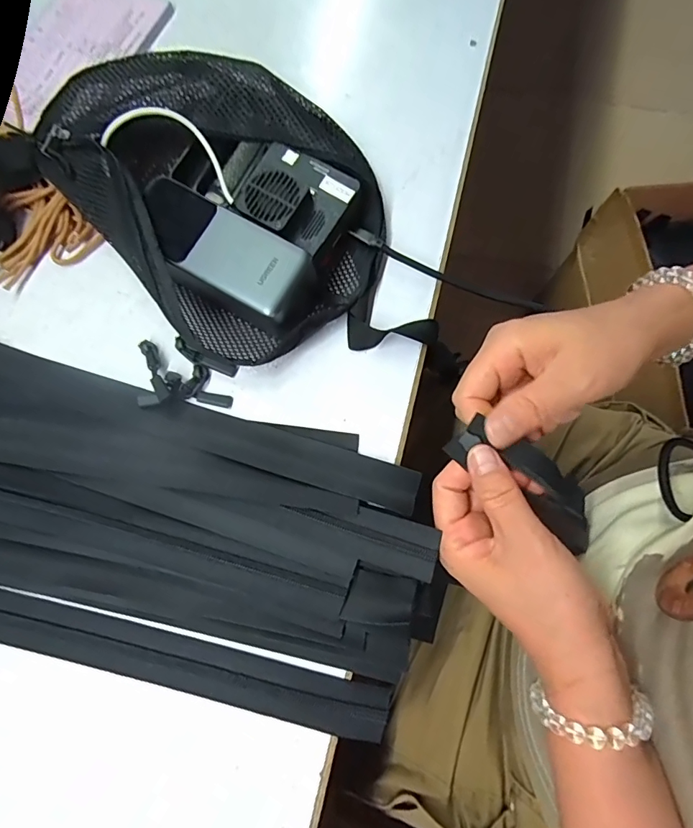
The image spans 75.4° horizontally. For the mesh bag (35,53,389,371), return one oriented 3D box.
[{"bbox_3d":[-0.089,-0.178,0.337,0.201,0.055,0.266,-40,78,-9],"label":"mesh bag"}]

